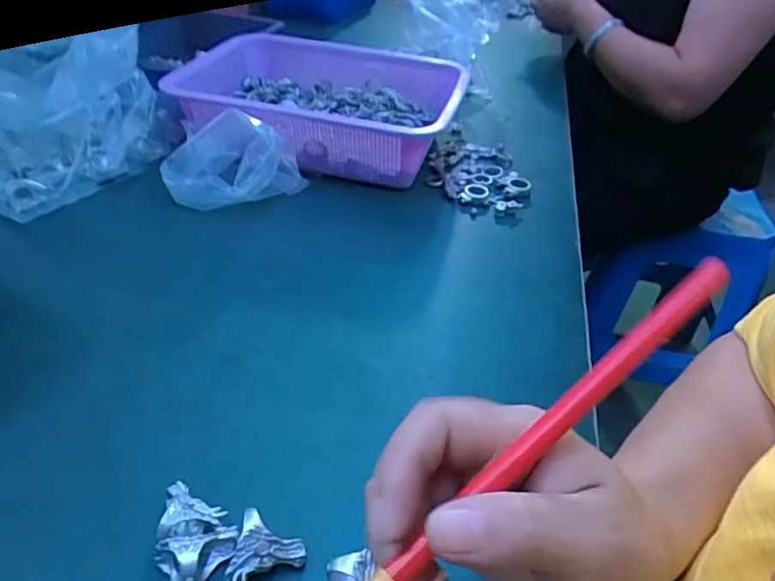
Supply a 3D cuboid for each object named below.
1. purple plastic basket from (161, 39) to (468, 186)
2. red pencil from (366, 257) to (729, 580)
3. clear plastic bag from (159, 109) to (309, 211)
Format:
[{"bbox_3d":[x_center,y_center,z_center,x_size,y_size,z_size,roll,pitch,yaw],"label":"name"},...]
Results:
[{"bbox_3d":[-0.093,-0.208,0.642,0.337,0.096,0.210,16,40,15],"label":"purple plastic basket"},{"bbox_3d":[0.052,0.044,0.185,0.168,0.009,0.009,-39,51,-12],"label":"red pencil"},{"bbox_3d":[-0.150,-0.130,0.554,0.119,0.077,0.077,8,38,5],"label":"clear plastic bag"}]

